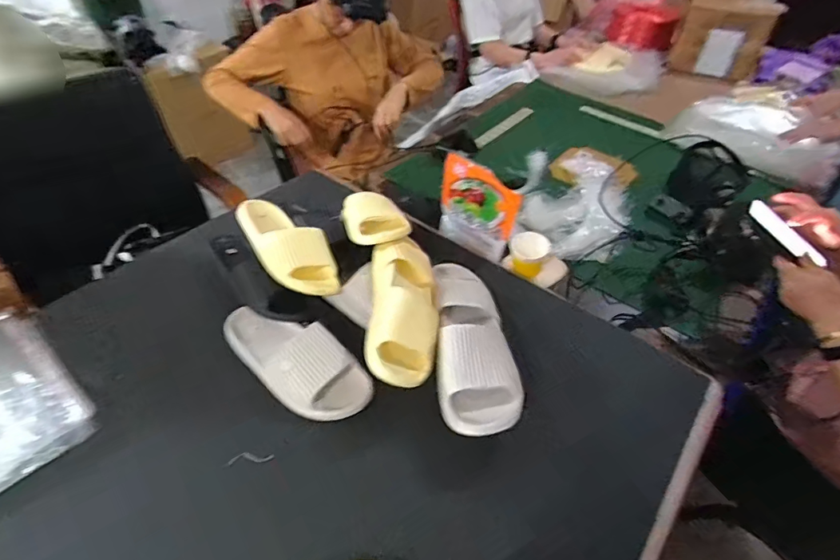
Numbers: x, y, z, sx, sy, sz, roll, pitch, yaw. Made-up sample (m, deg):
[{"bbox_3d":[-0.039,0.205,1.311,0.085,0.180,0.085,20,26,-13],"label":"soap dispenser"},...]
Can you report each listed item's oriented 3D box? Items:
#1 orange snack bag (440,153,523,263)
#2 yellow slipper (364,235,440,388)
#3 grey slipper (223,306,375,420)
[{"bbox_3d":[0.114,-0.143,0.940,0.182,0.194,0.033,33,54,26],"label":"orange snack bag"},{"bbox_3d":[-0.026,0.029,0.711,0.107,0.076,0.292,0,46,-2],"label":"yellow slipper"},{"bbox_3d":[-0.194,0.110,0.699,0.263,0.057,0.112,34,54,27],"label":"grey slipper"}]

